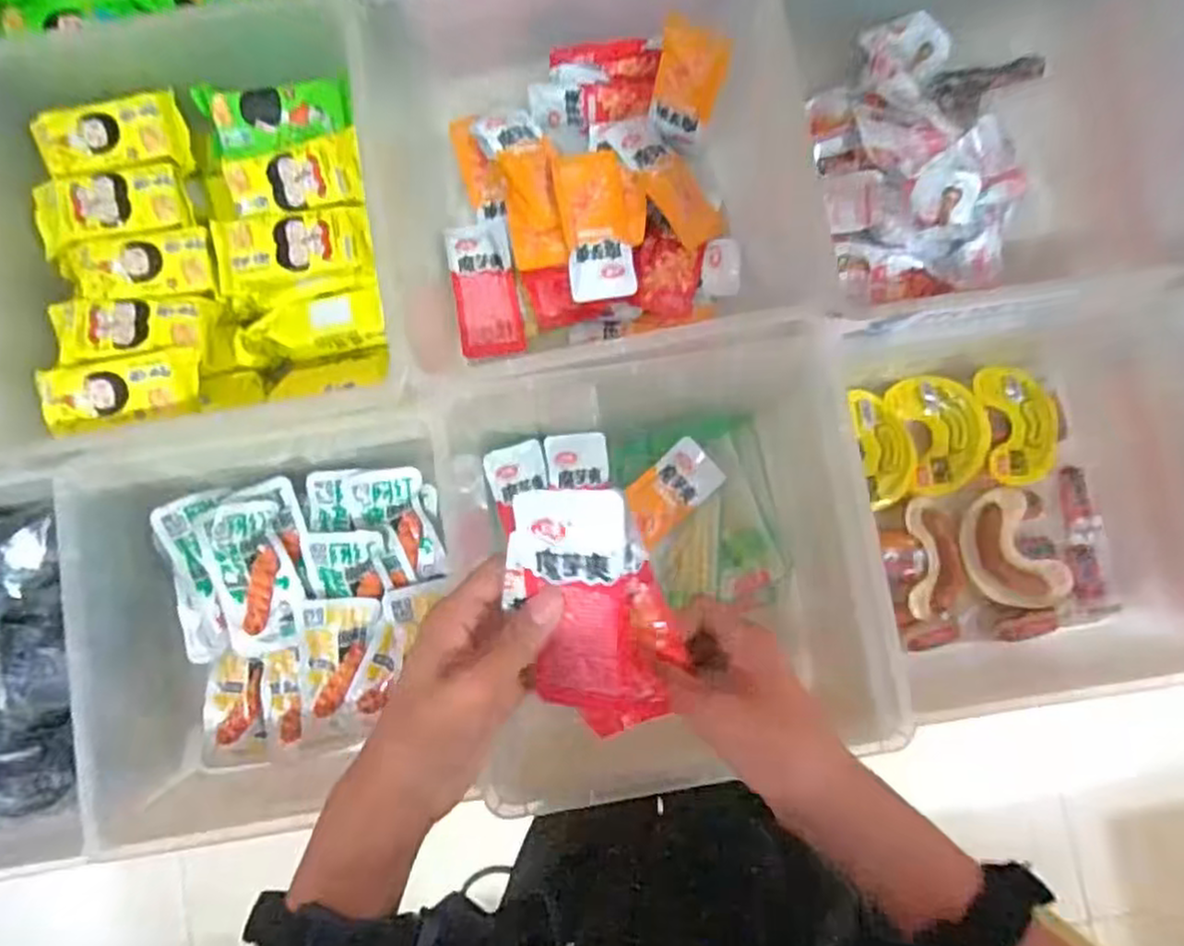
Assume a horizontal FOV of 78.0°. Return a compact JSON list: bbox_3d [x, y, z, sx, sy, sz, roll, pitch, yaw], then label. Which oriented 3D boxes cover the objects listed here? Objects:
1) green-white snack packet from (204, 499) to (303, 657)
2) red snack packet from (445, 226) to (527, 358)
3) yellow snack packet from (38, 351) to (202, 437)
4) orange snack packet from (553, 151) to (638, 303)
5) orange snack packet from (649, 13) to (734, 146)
[{"bbox_3d":[-0.290,0.090,0.630,0.063,0.018,0.132,-8,99,-1],"label":"green-white snack packet"},{"bbox_3d":[-0.089,-0.152,0.611,0.051,0.015,0.113,-10,84,-1],"label":"red snack packet"},{"bbox_3d":[-0.330,-0.057,0.513,0.100,0.014,0.046,-10,86,-8],"label":"yellow snack packet"},{"bbox_3d":[0.003,-0.204,0.588,0.051,0.021,0.122,-8,84,-1],"label":"orange snack packet"},{"bbox_3d":[0.074,-0.301,0.566,0.052,0.087,0.016,26,62,7],"label":"orange snack packet"}]

